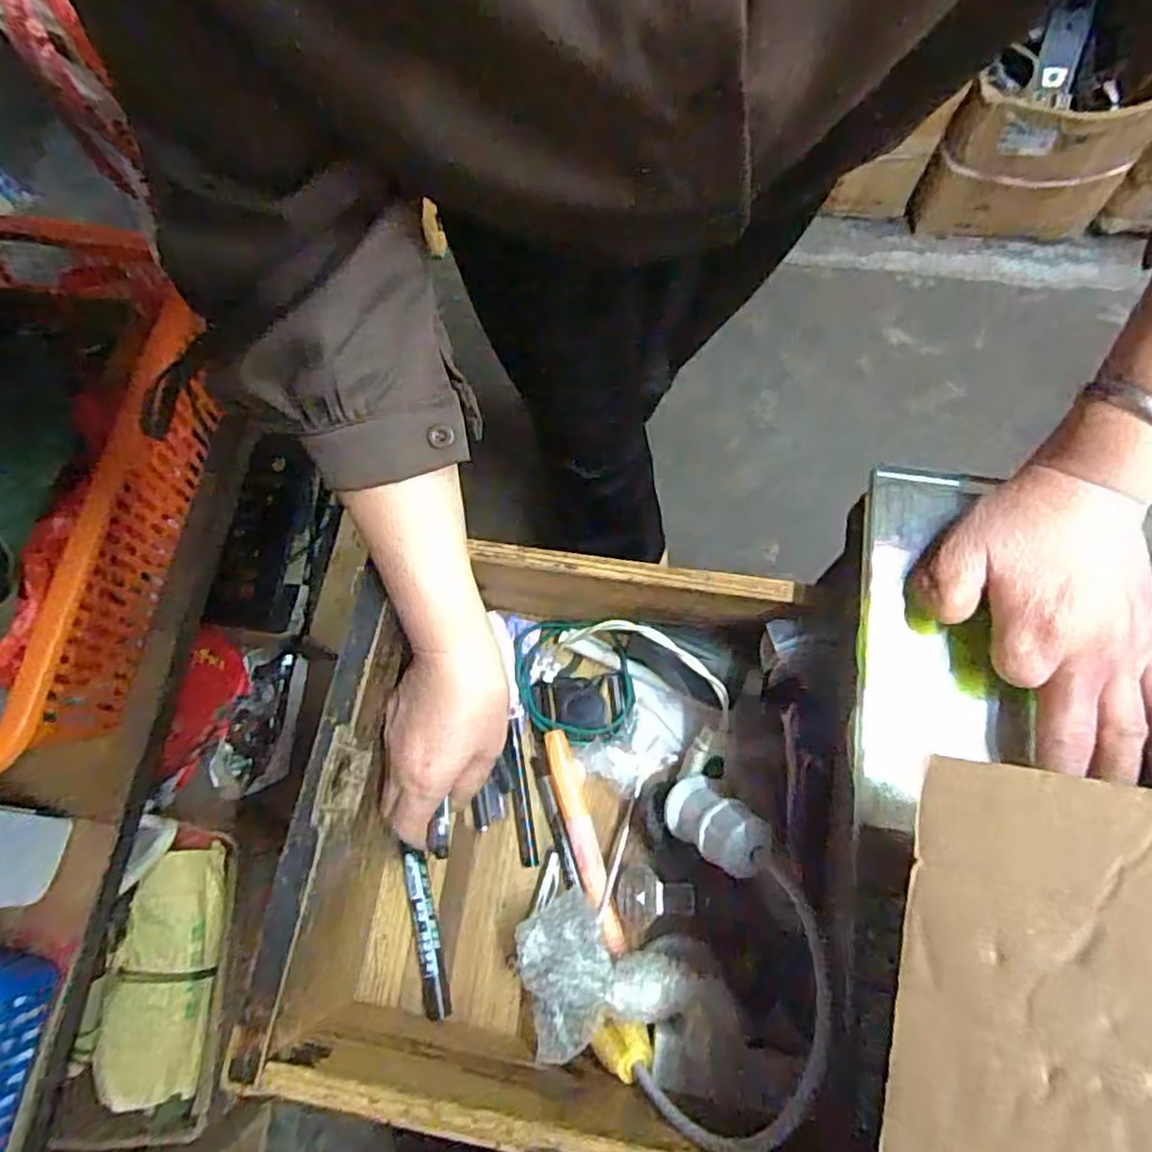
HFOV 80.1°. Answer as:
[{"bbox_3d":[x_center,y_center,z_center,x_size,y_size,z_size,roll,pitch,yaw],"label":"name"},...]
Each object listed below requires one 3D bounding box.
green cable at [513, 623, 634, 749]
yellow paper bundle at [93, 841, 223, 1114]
[{"bbox_3d":[-0.002,0.070,0.465,0.079,0.023,0.084,-1,72,2],"label":"green cable"},{"bbox_3d":[-0.450,0.435,0.741,0.106,0.041,0.262,6,85,-16],"label":"yellow paper bundle"}]

